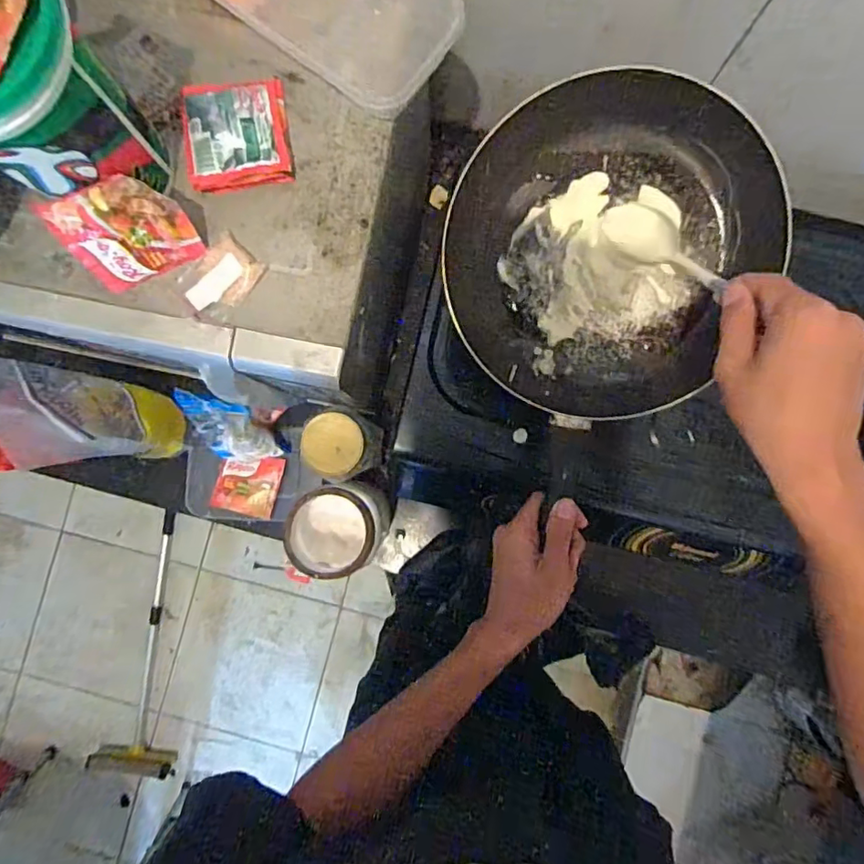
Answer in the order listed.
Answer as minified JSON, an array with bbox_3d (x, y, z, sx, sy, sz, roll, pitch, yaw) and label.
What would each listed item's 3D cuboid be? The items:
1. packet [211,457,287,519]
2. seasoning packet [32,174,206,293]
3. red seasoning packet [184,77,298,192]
[{"bbox_3d":[-0.230,0.065,0.693,0.077,0.017,0.076,13,88,2],"label":"packet"},{"bbox_3d":[-0.222,-0.144,0.401,0.085,0.076,0.007,-21,55,2],"label":"seasoning packet"},{"bbox_3d":[-0.150,-0.230,0.425,0.077,0.019,0.083,-7,87,1],"label":"red seasoning packet"}]

